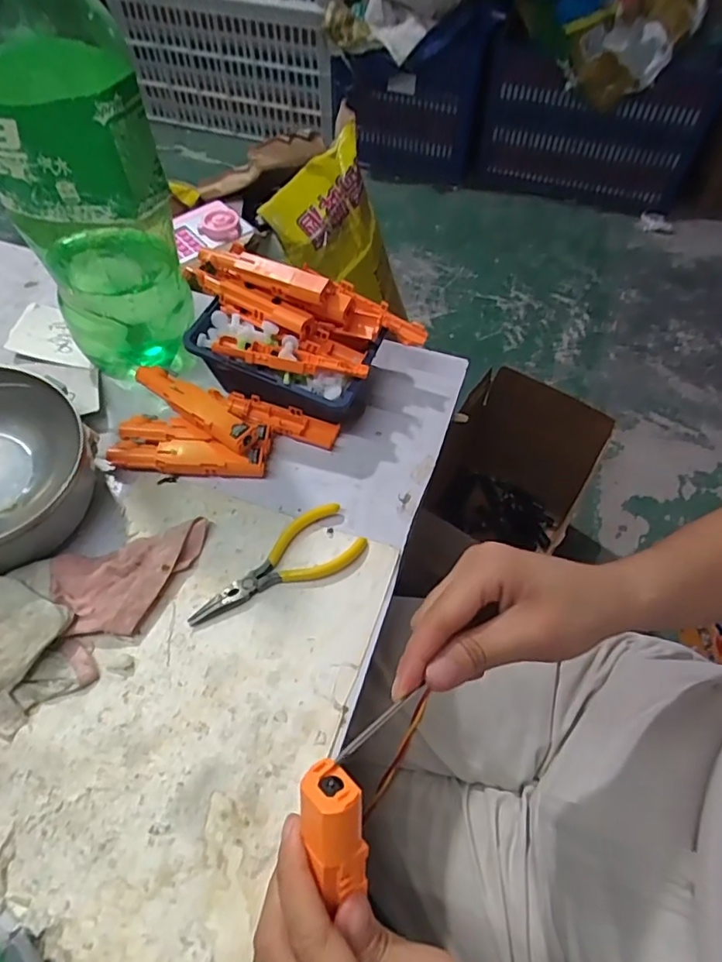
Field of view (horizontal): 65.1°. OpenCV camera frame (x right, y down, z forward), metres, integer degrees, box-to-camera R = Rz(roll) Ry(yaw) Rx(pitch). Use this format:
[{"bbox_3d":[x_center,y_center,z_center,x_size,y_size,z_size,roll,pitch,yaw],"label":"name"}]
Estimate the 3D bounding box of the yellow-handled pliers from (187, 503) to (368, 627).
[{"bbox_3d":[-0.060,0.063,0.401,0.129,0.009,0.050,-30,62,-18],"label":"yellow-handled pliers"}]

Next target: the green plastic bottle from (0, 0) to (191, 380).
[{"bbox_3d":[-0.195,-0.211,0.393,0.101,0.311,0.101,-25,60,-16],"label":"green plastic bottle"}]

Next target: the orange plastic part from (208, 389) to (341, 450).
[{"bbox_3d":[-0.076,-0.054,0.479,0.116,0.014,0.023,17,59,11],"label":"orange plastic part"}]

